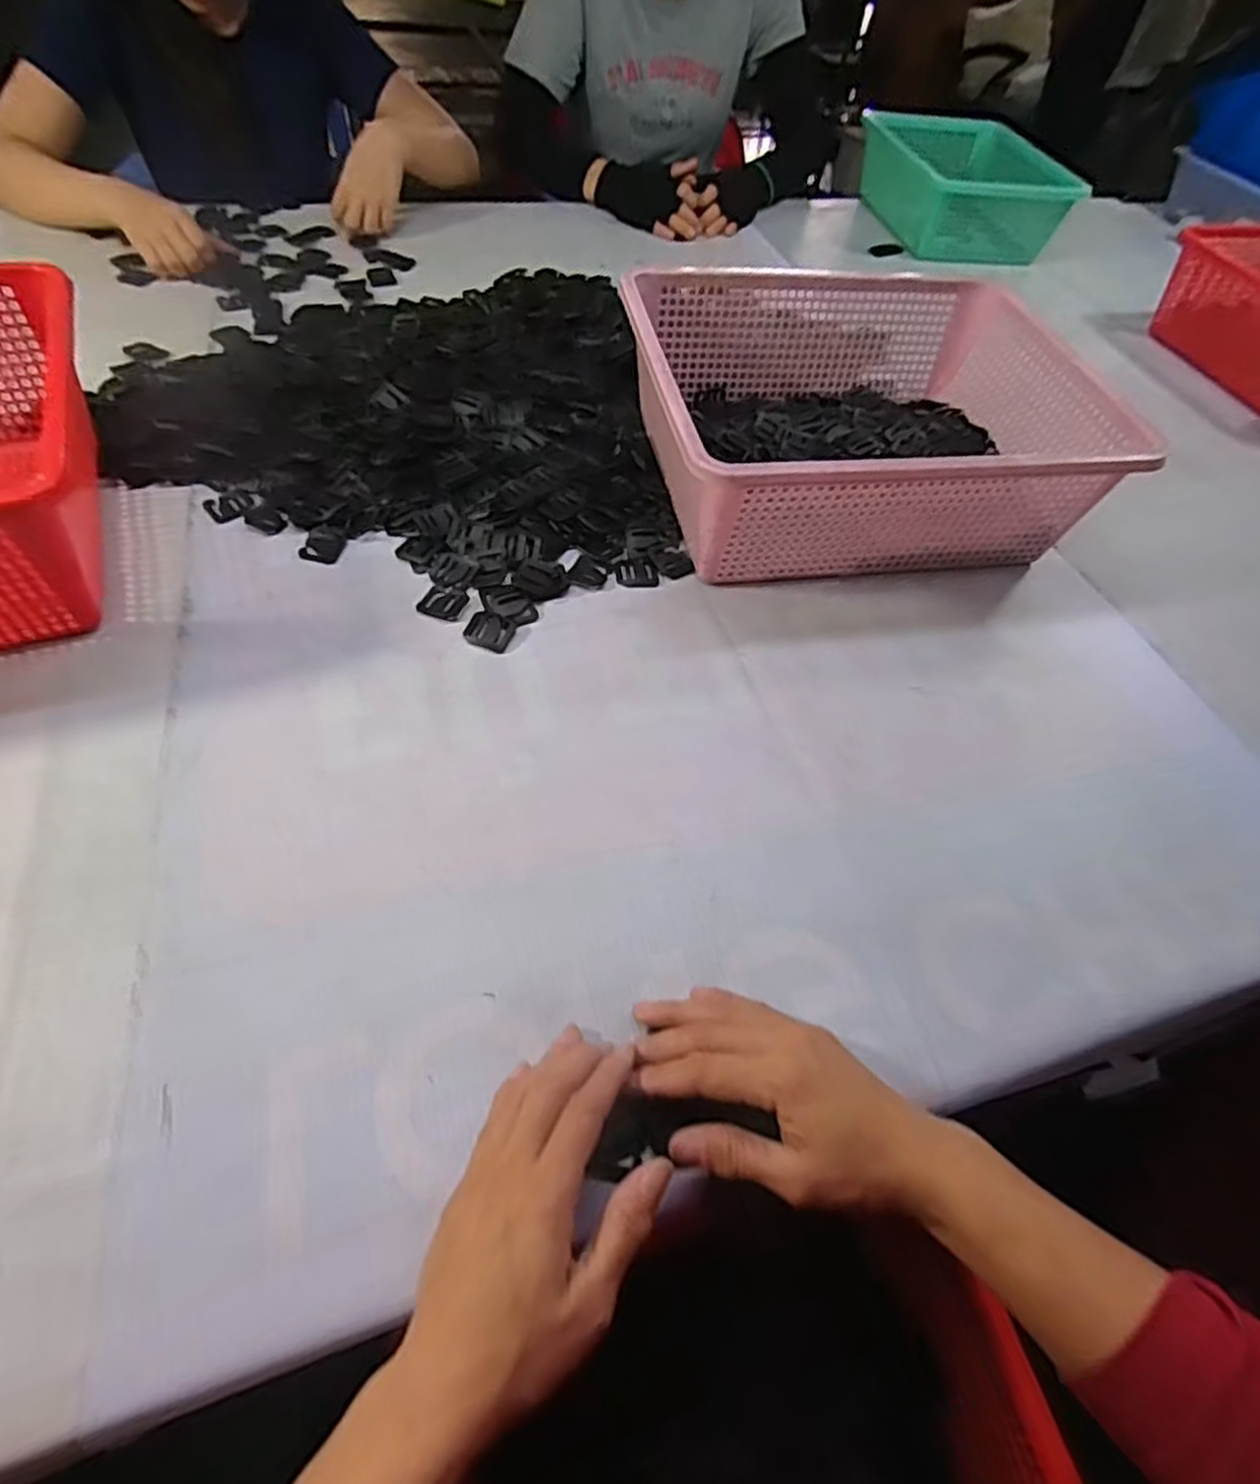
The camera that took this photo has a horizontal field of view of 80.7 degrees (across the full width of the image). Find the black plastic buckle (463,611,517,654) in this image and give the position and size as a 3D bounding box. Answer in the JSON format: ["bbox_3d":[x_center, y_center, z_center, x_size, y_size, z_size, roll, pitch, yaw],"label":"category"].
[{"bbox_3d":[-0.103,-0.082,0.546,0.034,0.004,0.031,18,53,8],"label":"black plastic buckle"}]

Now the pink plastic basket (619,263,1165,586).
[{"bbox_3d":[0.192,-0.278,0.644,0.366,0.124,0.302,-7,54,-11],"label":"pink plastic basket"}]

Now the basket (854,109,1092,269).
[{"bbox_3d":[0.493,-0.819,1.113,0.249,0.115,0.284,-2,54,-8],"label":"basket"}]

